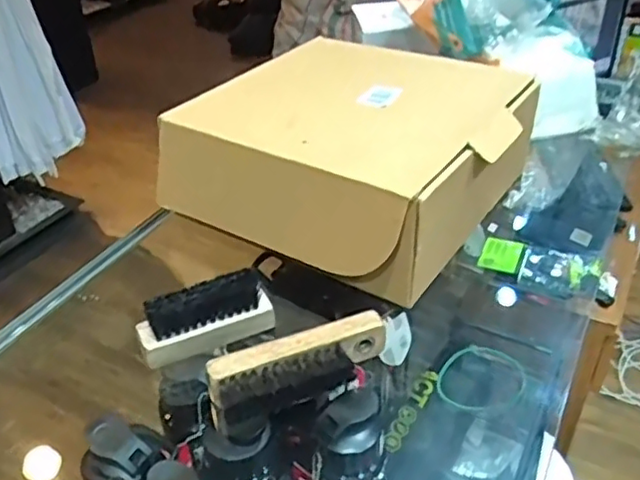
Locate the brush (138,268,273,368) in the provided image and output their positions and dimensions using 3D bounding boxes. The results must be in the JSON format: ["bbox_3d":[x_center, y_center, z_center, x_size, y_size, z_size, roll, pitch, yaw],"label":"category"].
[{"bbox_3d":[-0.084,0.056,0.472,0.095,0.048,0.028,-16,38,-19],"label":"brush"}]

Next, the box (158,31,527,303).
[{"bbox_3d":[0.040,-0.091,0.611,0.257,0.106,0.298,20,41,27],"label":"box"}]

